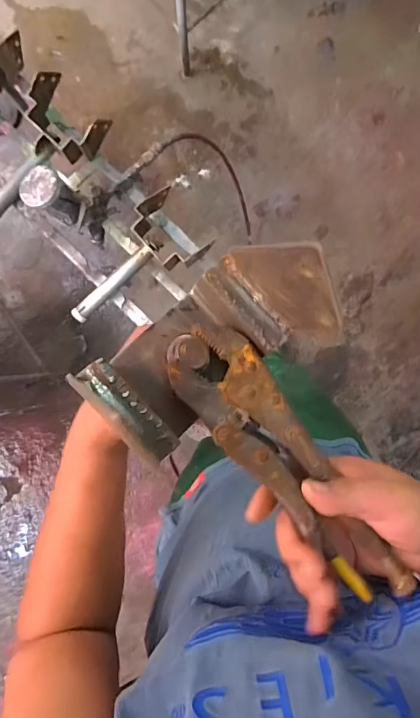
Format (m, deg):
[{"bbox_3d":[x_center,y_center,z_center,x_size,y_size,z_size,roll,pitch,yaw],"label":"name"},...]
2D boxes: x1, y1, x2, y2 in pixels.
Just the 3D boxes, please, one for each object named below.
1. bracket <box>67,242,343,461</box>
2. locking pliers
[{"bbox_3d":[-0.001,-0.011,0.279,0.147,0.087,0.074,-42,90,-1],"label":"bracket"},{"bbox_3d":[0.054,0.072,0.291,0.058,0.016,0.224,-38,87,-1],"label":"locking pliers"}]

